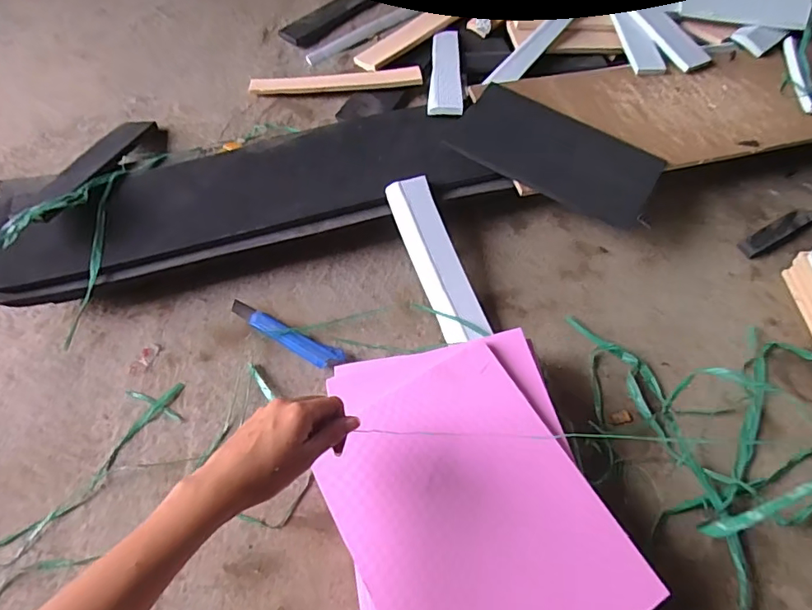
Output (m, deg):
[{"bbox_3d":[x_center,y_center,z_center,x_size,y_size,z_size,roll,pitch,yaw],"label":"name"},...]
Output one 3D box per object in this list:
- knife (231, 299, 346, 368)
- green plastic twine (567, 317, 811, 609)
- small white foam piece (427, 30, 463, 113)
[{"bbox_3d":[-0.153,0.038,0.642,0.166,0.014,0.031,25,62,12],"label":"knife"},{"bbox_3d":[0.367,0.179,0.500,0.320,0.149,0.421,4,60,1],"label":"green plastic twine"},{"bbox_3d":[0.065,-0.389,0.846,0.051,0.008,0.264,-2,51,6],"label":"small white foam piece"}]

